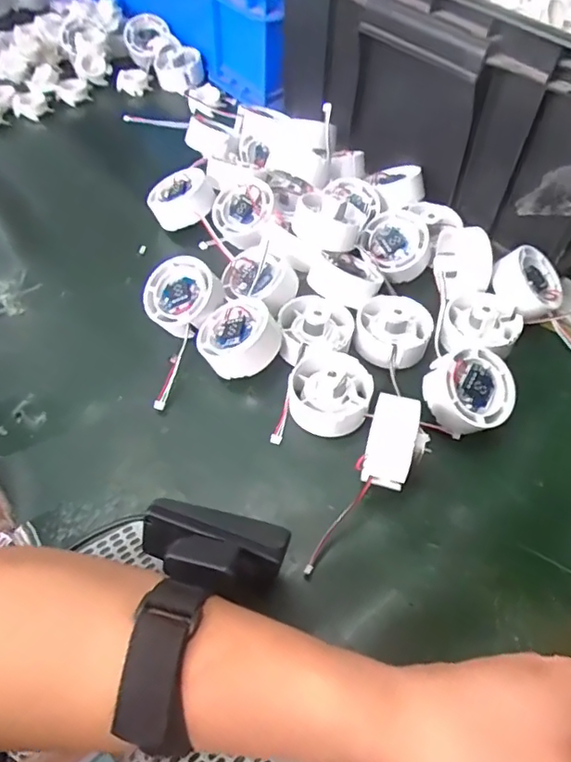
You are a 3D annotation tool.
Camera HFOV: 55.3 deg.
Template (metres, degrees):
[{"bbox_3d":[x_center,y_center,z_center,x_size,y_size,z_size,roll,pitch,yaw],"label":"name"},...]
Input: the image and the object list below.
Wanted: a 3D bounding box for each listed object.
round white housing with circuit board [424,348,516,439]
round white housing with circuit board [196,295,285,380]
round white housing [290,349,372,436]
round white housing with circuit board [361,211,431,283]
[{"bbox_3d":[0.120,0.006,0.362,0.056,0.027,0.056,4,76,-17],"label":"round white housing with circuit board"},{"bbox_3d":[-0.032,-0.032,0.378,0.056,0.021,0.057,-10,57,16],"label":"round white housing with circuit board"},{"bbox_3d":[0.030,0.005,0.362,0.053,0.026,0.061,16,54,9],"label":"round white housing"},{"bbox_3d":[0.093,-0.110,0.449,0.058,0.025,0.056,39,84,21],"label":"round white housing with circuit board"}]

